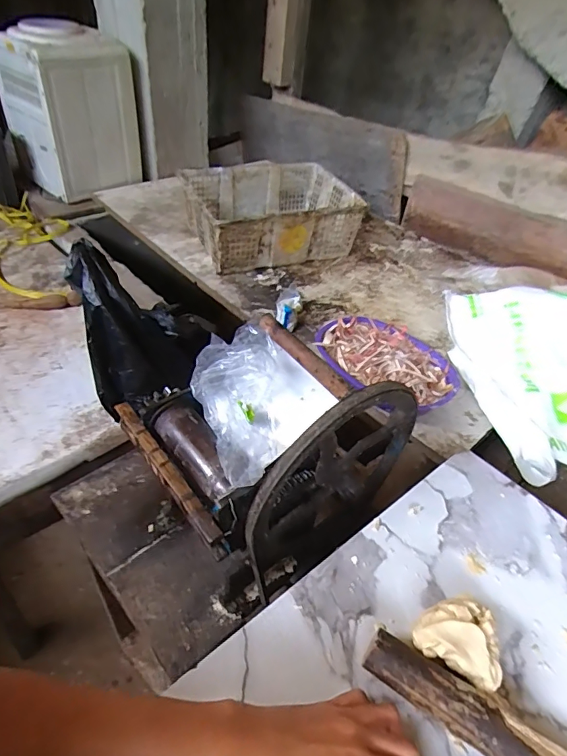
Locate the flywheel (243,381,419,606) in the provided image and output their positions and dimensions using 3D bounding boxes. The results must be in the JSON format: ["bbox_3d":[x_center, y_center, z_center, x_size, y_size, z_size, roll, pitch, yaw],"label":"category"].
[{"bbox_3d":[0.068,0.135,0.567,0.268,0.312,0.034,-27,53,-32],"label":"flywheel"}]

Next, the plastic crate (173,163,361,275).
[{"bbox_3d":[-0.042,-0.493,1.402,0.469,0.162,0.361,-15,47,-23],"label":"plastic crate"}]

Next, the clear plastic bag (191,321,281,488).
[{"bbox_3d":[-0.055,0.034,0.565,0.111,0.069,0.200,-3,67,-12],"label":"clear plastic bag"}]

